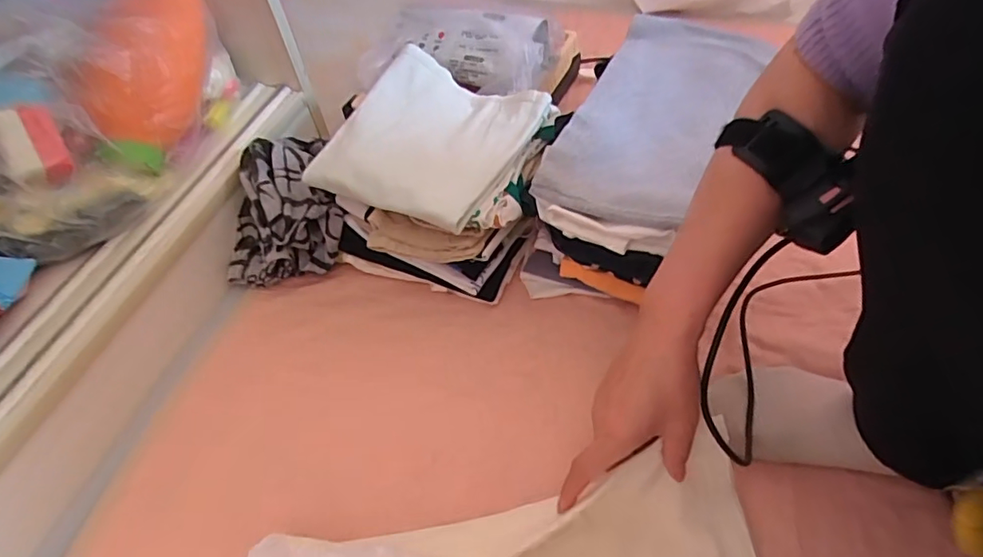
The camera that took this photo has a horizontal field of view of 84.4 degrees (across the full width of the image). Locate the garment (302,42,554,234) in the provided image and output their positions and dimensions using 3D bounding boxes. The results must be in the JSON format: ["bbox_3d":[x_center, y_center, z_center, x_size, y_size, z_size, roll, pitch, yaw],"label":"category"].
[{"bbox_3d":[-0.065,-0.150,0.560,0.195,0.028,0.201,23,58,21],"label":"garment"}]

